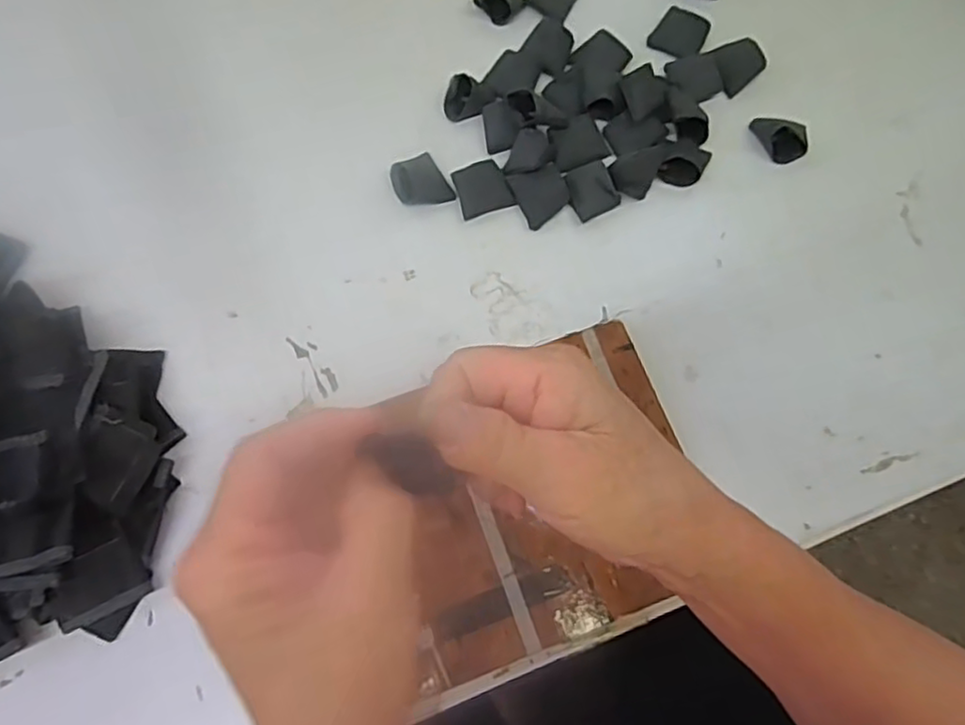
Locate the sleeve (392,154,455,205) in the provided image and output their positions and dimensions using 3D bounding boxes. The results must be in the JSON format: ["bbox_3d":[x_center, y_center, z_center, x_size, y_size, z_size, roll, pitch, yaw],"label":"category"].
[{"bbox_3d":[-0.046,-0.133,0.496,0.037,0.019,0.041,-27,74,-9],"label":"sleeve"}]

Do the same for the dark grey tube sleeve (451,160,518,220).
[{"bbox_3d":[0.001,-0.128,0.493,0.038,0.015,0.034,-19,73,-7],"label":"dark grey tube sleeve"}]

